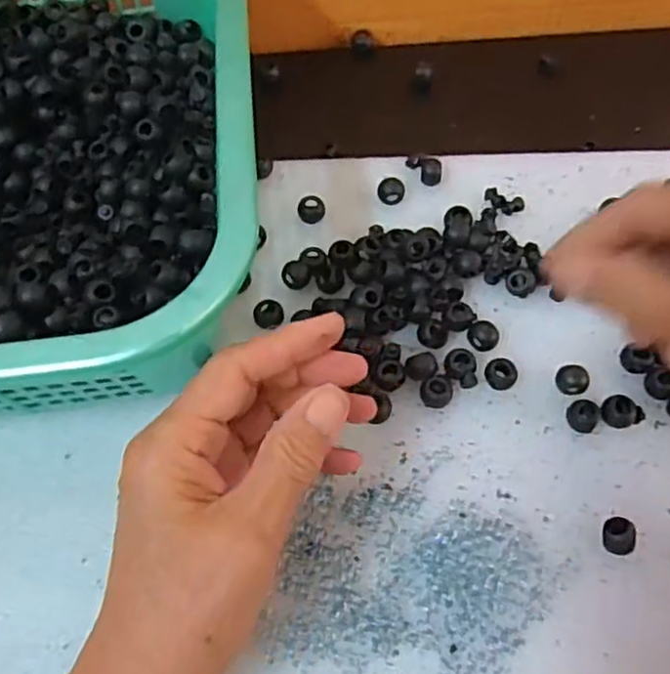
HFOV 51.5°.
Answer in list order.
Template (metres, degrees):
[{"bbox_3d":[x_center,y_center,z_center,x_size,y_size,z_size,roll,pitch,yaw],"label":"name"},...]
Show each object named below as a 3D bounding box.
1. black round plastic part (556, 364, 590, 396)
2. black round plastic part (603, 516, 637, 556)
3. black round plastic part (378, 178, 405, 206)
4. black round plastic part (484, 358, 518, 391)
[{"bbox_3d":[0.116,0.021,0.340,0.015,0.009,0.013,29,65,18],"label":"black round plastic part"},{"bbox_3d":[0.123,0.087,0.303,0.014,0.013,0.015,-1,60,2],"label":"black round plastic part"},{"bbox_3d":[0.032,-0.085,0.398,0.015,0.008,0.013,-35,64,-17],"label":"black round plastic part"},{"bbox_3d":[0.082,0.018,0.345,0.015,0.009,0.014,-1,60,2],"label":"black round plastic part"}]

